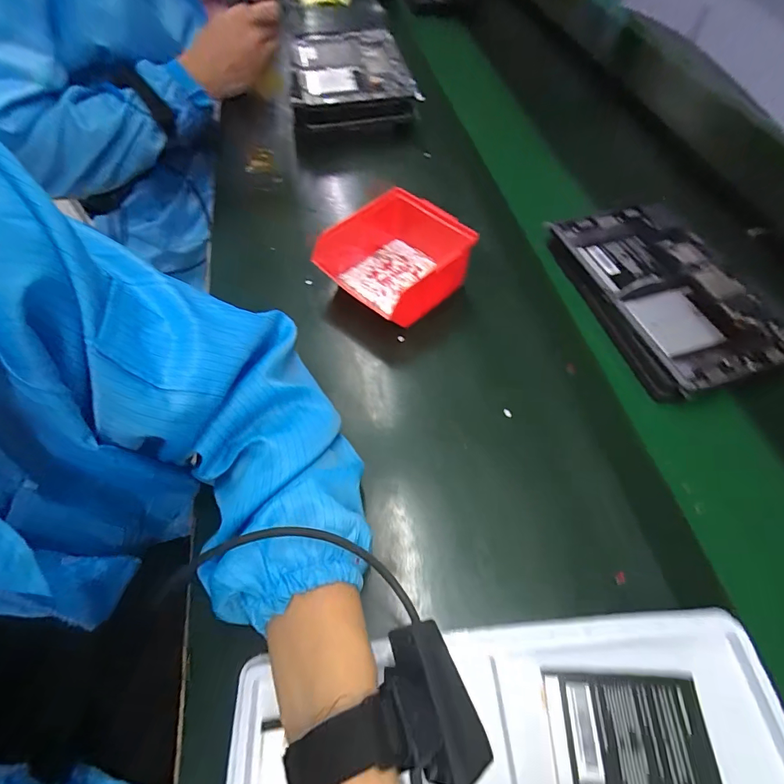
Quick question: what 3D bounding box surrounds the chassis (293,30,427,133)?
[{"bbox_3d":[-0.071,-0.548,0.696,0.188,0.039,0.296,-6,57,-4],"label":"chassis"}]

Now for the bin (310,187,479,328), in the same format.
[{"bbox_3d":[0.008,-0.144,0.455,0.139,0.074,0.130,34,63,20],"label":"bin"}]

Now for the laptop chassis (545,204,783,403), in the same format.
[{"bbox_3d":[0.300,-0.119,0.457,0.168,0.031,0.251,-14,58,-9],"label":"laptop chassis"}]

